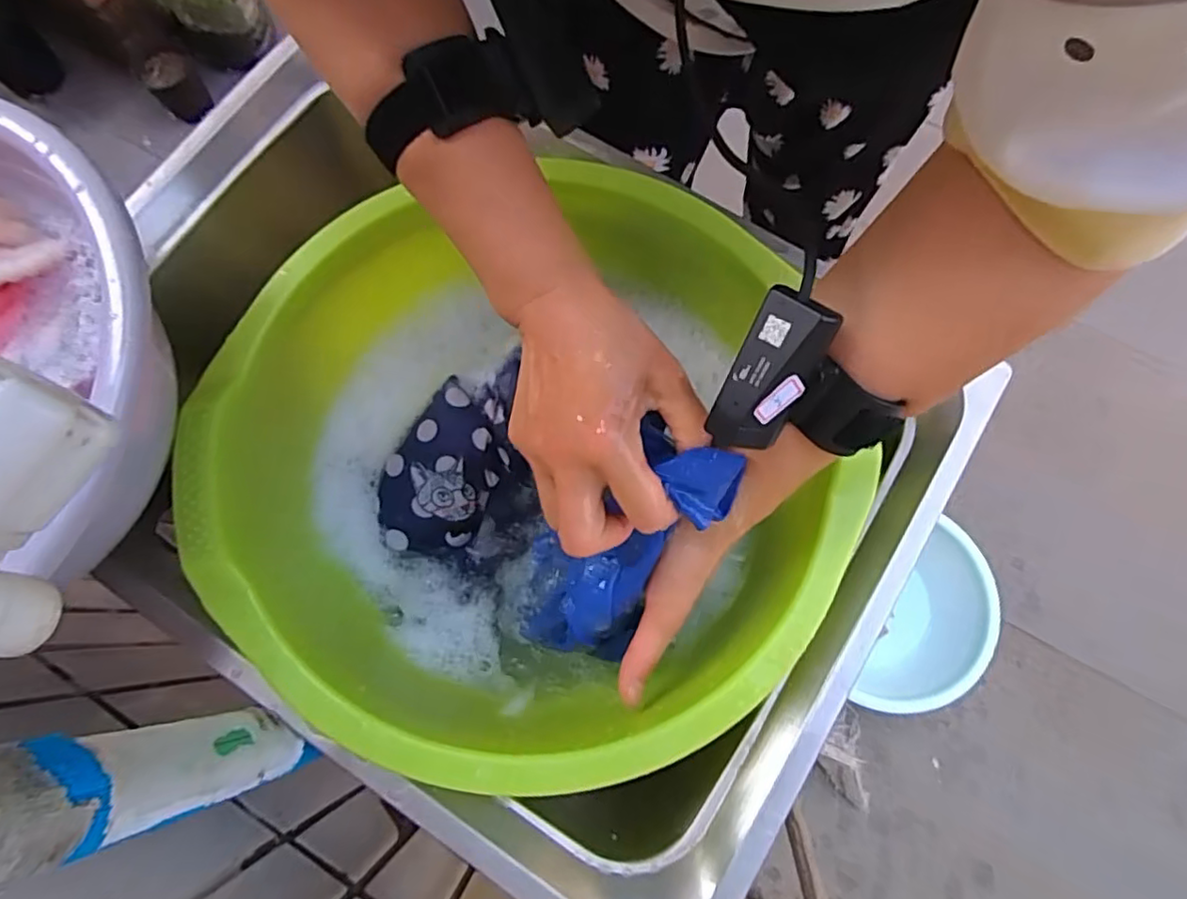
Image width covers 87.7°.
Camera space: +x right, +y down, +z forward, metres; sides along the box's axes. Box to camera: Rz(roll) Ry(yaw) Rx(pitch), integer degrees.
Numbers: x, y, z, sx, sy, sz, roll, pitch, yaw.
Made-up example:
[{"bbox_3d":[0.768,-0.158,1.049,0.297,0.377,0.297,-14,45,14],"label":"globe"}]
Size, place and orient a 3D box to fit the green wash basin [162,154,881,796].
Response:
[{"bbox_3d":[-0.043,0.012,0.435,0.370,0.126,0.380,0,75,1],"label":"green wash basin"}]

